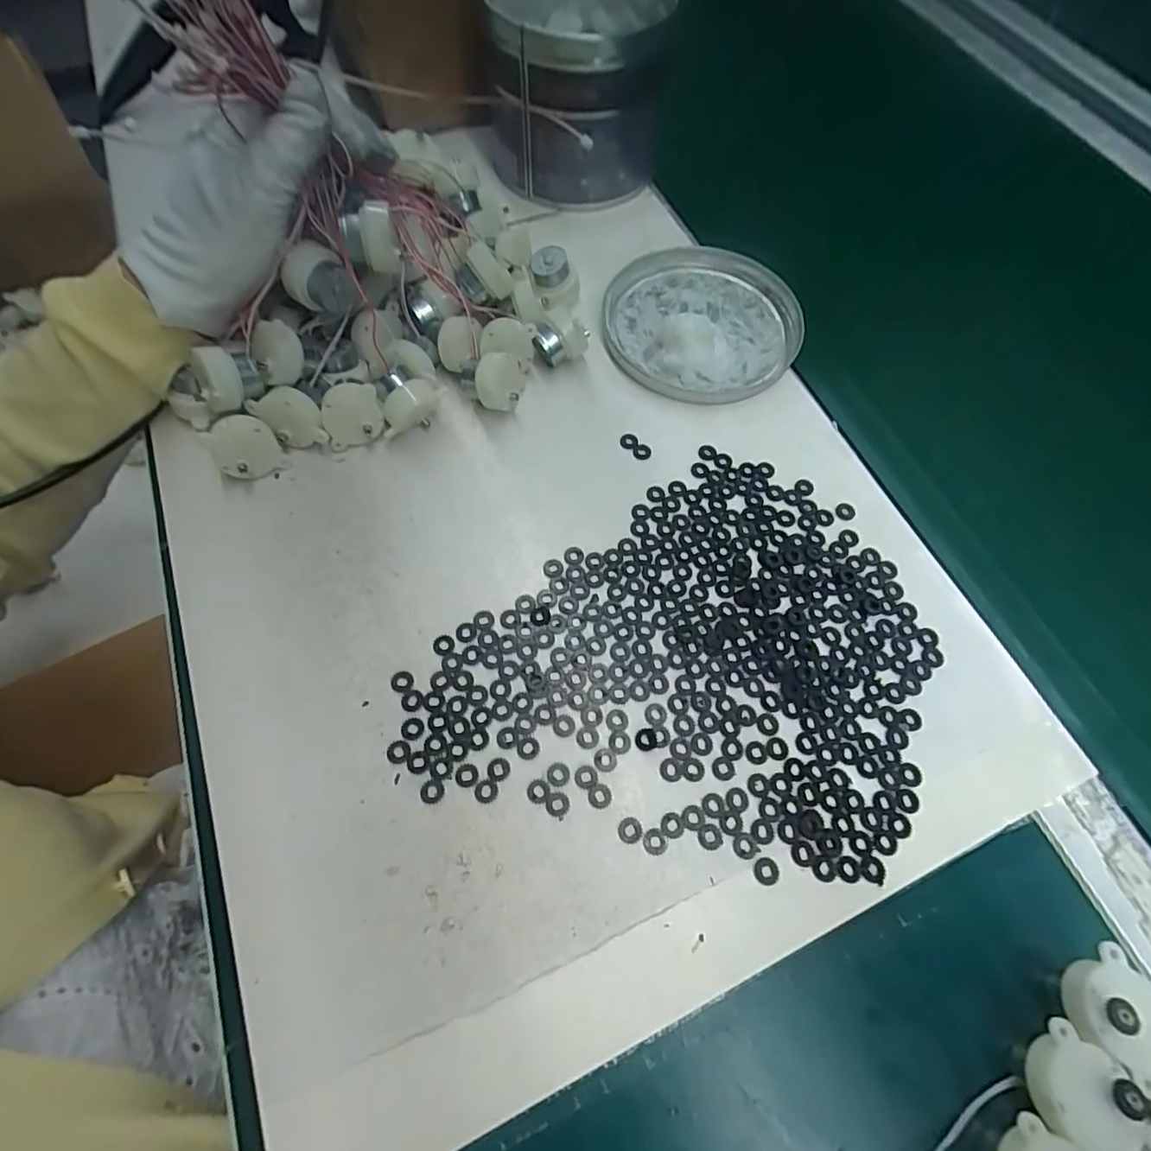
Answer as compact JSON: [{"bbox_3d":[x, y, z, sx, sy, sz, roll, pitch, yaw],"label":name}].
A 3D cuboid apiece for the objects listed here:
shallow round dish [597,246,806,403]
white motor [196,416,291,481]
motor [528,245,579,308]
[{"bbox_3d":[0.087,-0.174,0.368,0.135,0.019,0.126,1,66,-2],"label":"shallow round dish"},{"bbox_3d":[-0.180,-0.070,0.297,0.032,0.035,0.020,-29,41,-16],"label":"white motor"},{"bbox_3d":[-0.014,-0.199,0.365,0.031,0.032,0.026,-2,66,-3],"label":"motor"}]

